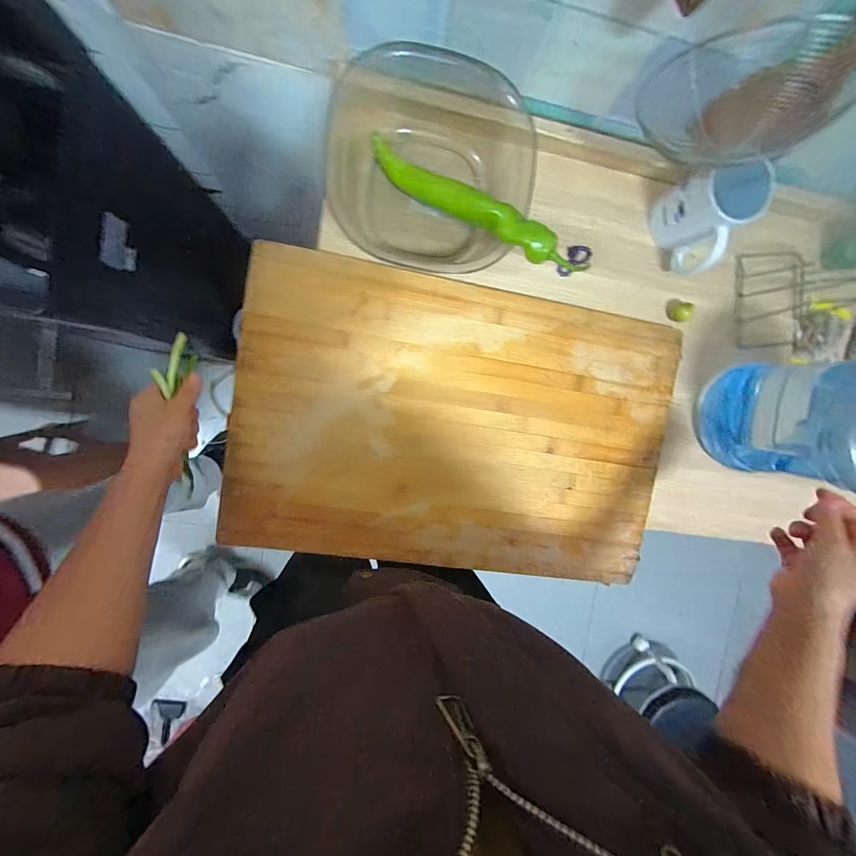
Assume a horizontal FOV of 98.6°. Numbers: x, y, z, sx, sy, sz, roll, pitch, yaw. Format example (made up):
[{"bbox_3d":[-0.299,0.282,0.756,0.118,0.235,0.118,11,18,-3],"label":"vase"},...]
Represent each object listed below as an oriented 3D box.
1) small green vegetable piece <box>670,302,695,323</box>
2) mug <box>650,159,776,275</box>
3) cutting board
[{"bbox_3d":[0.345,-0.157,0.500,0.016,0.033,0.026,-14,97,-5],"label":"small green vegetable piece"},{"bbox_3d":[0.349,-0.256,0.457,0.082,0.093,0.107,-17,97,-5],"label":"mug"},{"bbox_3d":[0.043,0.001,0.477,0.546,0.025,0.360,9,94,-8],"label":"cutting board"}]

